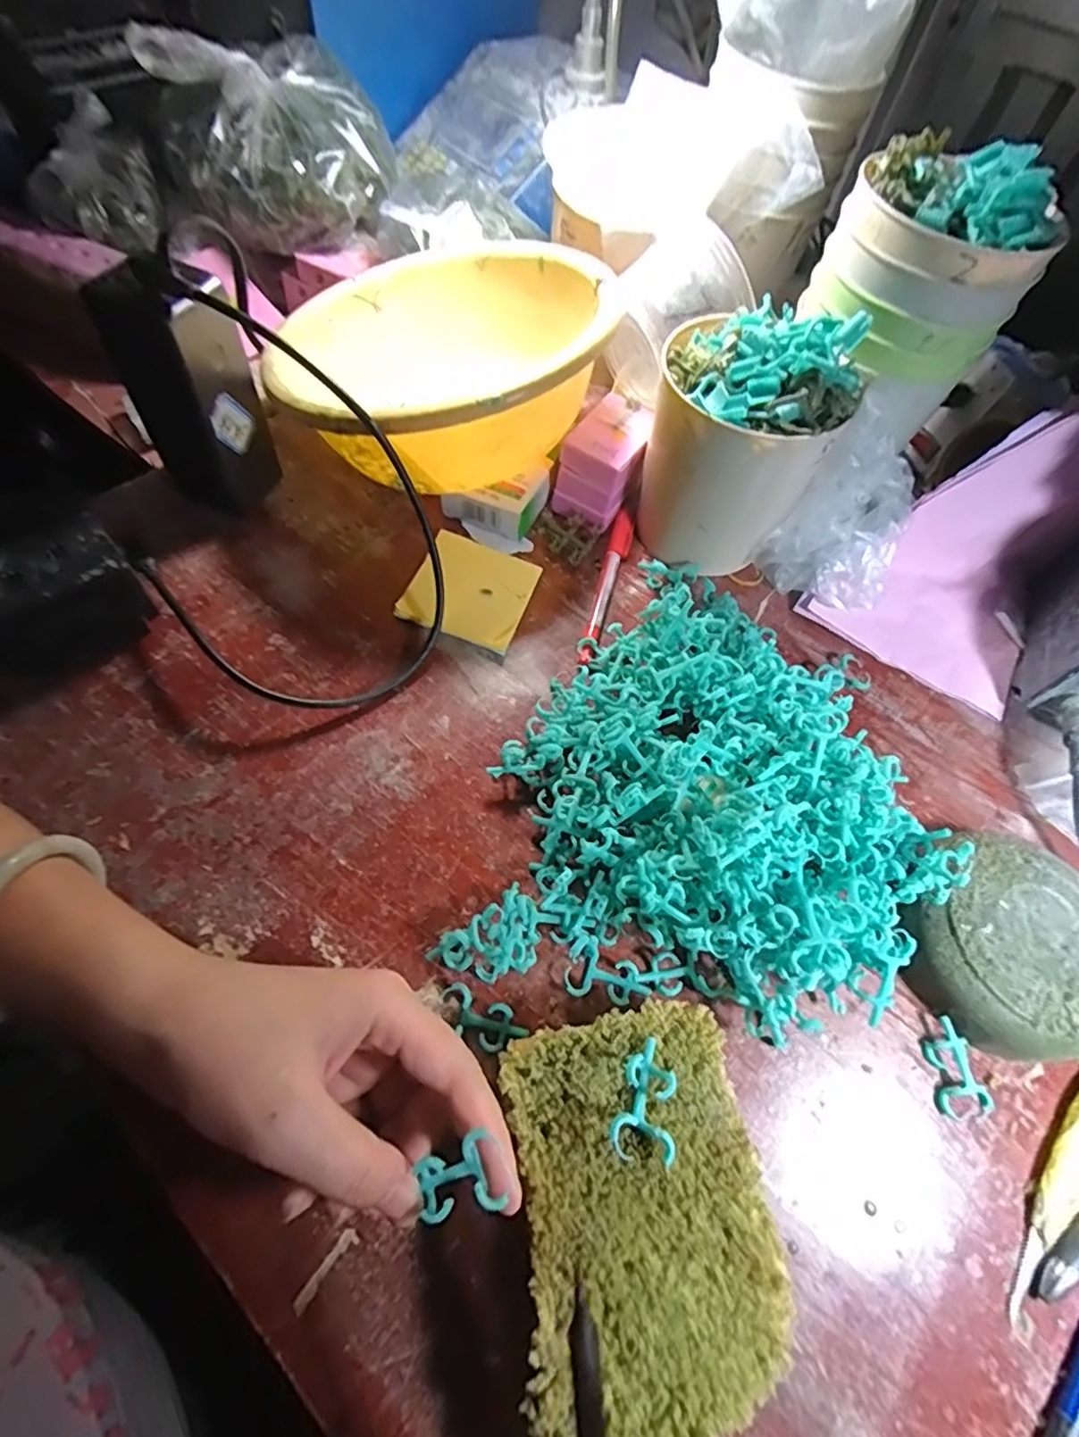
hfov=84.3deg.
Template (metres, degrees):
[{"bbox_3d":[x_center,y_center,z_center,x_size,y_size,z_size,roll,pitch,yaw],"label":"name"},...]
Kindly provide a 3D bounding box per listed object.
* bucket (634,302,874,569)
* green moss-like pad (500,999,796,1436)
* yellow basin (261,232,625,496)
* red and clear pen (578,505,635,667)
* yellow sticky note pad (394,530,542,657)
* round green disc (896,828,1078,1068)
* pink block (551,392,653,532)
[{"bbox_3d":[0.118,-0.168,0.373,0.106,0.138,0.088,21,61,5],"label":"bucket"},{"bbox_3d":[0.038,0.182,0.217,0.090,0.014,0.132,-4,64,-9],"label":"green moss-like pad"},{"bbox_3d":[-0.070,-0.242,0.412,0.217,0.113,0.238,2,61,-4],"label":"yellow basin"},{"bbox_3d":[0.048,-0.091,0.402,0.016,0.011,0.138,14,61,2],"label":"red and clear pen"},{"bbox_3d":[-0.045,-0.085,0.390,0.075,0.005,0.078,19,61,5],"label":"yellow sticky note pad"},{"bbox_3d":[0.235,0.112,0.295,0.097,0.028,0.092,2,61,-4],"label":"round green disc"},{"bbox_3d":[0.045,-0.180,0.420,0.049,0.053,0.072,25,61,7],"label":"pink block"}]

